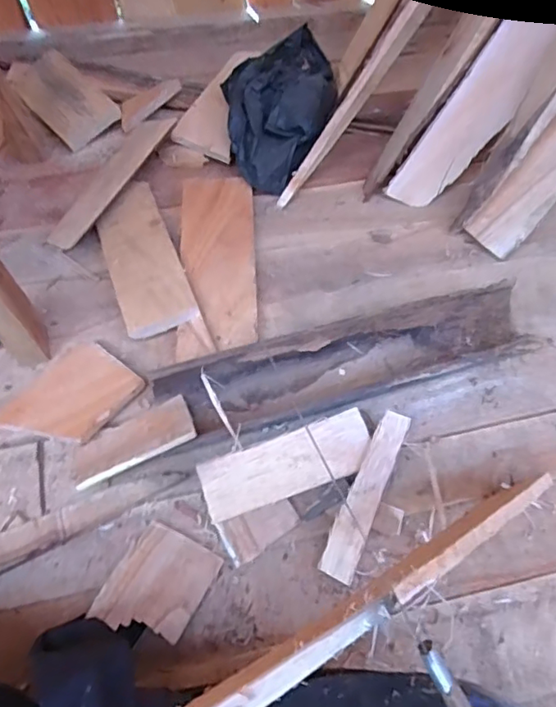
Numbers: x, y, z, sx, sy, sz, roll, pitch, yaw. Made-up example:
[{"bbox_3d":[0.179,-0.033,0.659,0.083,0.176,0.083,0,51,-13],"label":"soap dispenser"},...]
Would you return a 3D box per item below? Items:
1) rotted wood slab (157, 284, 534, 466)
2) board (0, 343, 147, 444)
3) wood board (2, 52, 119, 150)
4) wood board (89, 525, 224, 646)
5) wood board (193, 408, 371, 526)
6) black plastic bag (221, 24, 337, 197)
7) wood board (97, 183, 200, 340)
[{"bbox_3d":[0.084,0.014,0.640,0.412,0.055,0.097,-17,61,-11],"label":"rotted wood slab"},{"bbox_3d":[-0.226,0.048,0.631,0.109,0.025,0.130,31,63,16],"label":"board"},{"bbox_3d":[-0.322,-0.382,0.848,0.094,0.017,0.174,-41,77,-13],"label":"wood board"},{"bbox_3d":[-0.109,0.213,0.529,0.081,0.007,0.099,26,50,11],"label":"wood board"},{"bbox_3d":[0.011,0.112,0.580,0.175,0.012,0.059,-18,83,-13],"label":"wood board"},{"bbox_3d":[0.001,-0.351,0.818,0.151,0.084,0.260,12,61,5],"label":"black plastic bag"},{"bbox_3d":[-0.172,-0.125,0.720,0.085,0.014,0.231,-19,61,-12],"label":"wood board"}]

